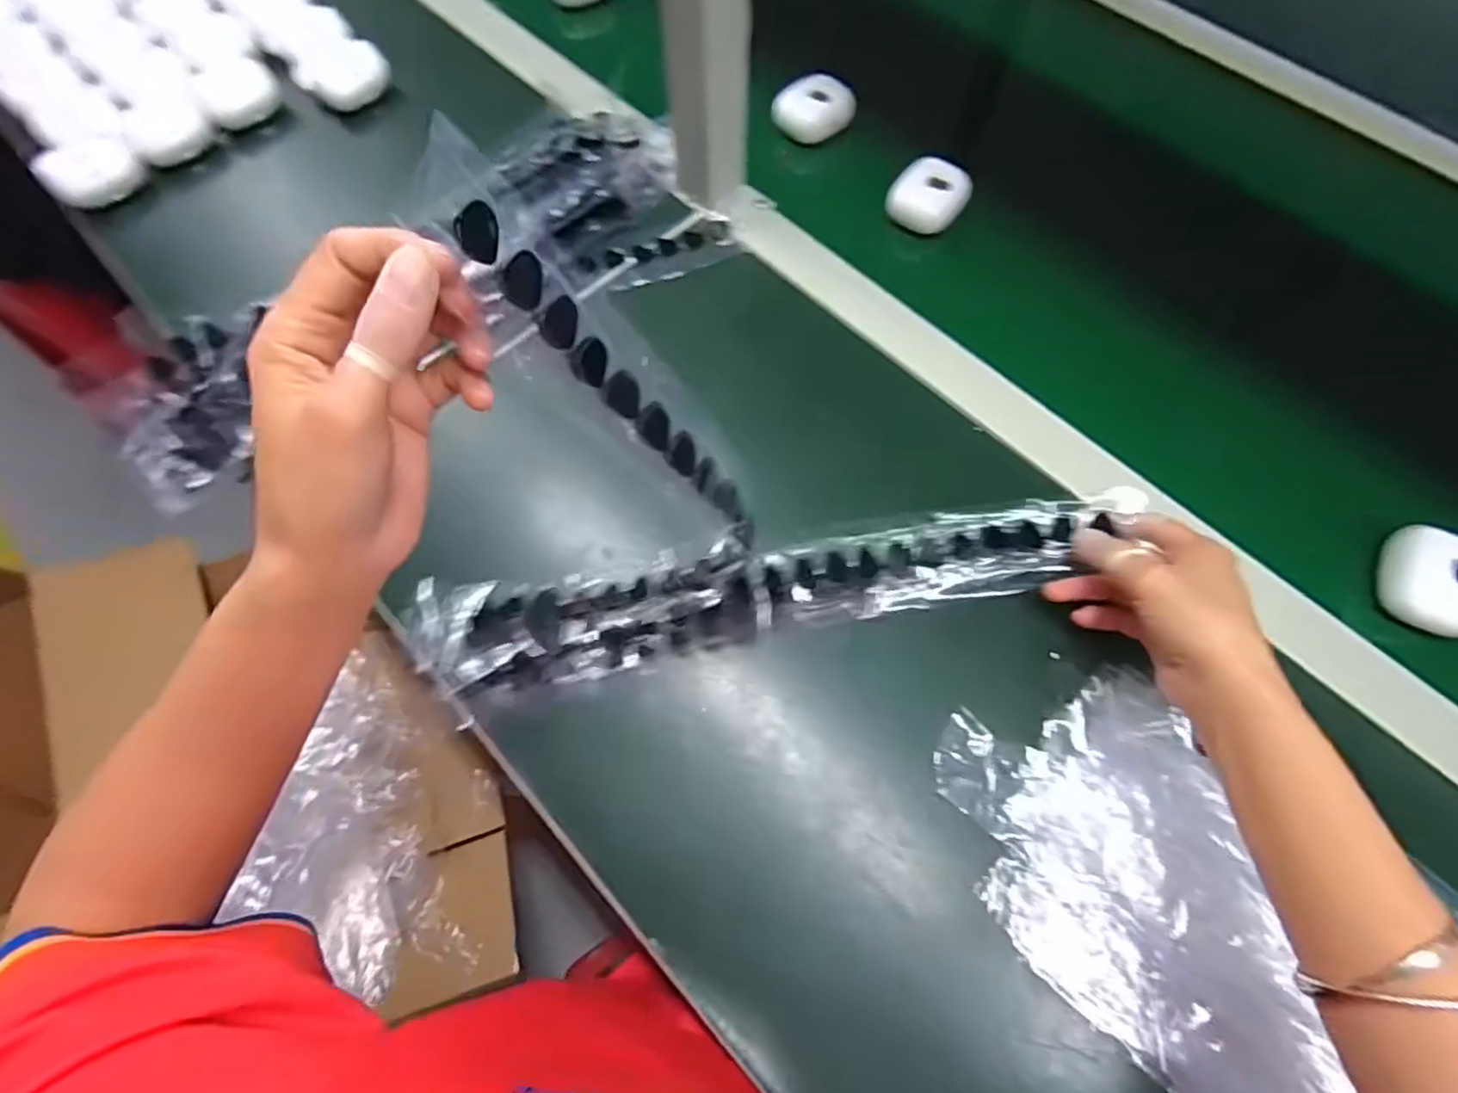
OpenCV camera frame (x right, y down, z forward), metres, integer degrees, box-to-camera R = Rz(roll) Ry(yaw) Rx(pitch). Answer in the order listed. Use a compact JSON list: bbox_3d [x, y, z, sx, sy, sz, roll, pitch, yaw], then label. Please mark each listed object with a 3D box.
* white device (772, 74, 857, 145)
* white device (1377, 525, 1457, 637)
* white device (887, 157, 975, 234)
[{"bbox_3d":[0.068,-0.354,0.536,0.052,0.024,0.053,37,72,14],"label":"white device"},{"bbox_3d":[0.398,0.018,0.372,0.046,0.024,0.059,16,68,6],"label":"white device"},{"bbox_3d":[0.150,-0.262,0.495,0.047,0.026,0.049,42,73,16],"label":"white device"}]

